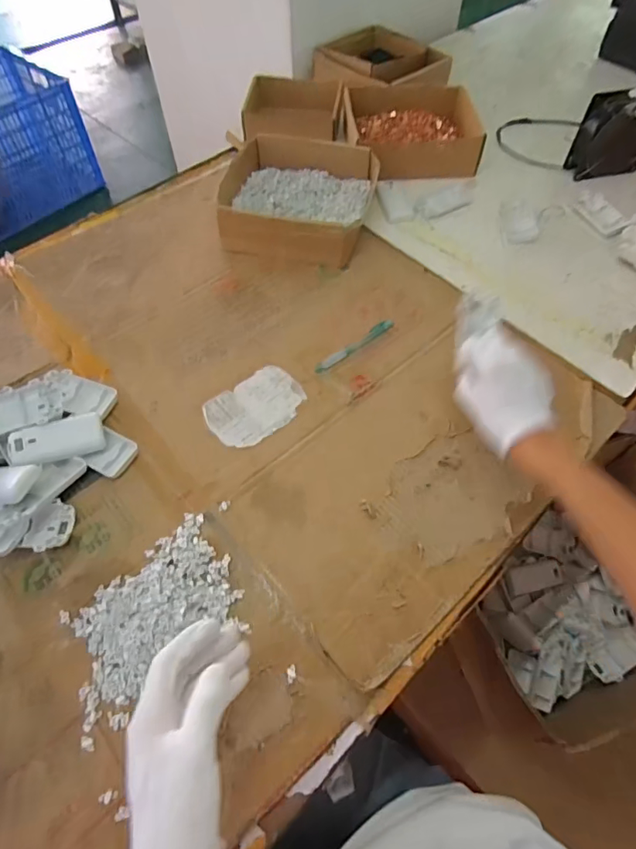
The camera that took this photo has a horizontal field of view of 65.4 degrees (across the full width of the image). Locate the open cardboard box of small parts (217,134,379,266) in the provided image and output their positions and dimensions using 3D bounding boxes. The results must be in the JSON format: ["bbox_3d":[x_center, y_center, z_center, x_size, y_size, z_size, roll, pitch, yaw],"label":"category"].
[{"bbox_3d":[-0.030,-0.335,0.748,0.212,0.071,0.202,12,59,8],"label":"open cardboard box of small parts"}]

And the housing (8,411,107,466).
[{"bbox_3d":[-0.281,0.018,0.535,0.093,0.009,0.042,-16,92,-17],"label":"housing"}]

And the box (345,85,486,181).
[{"bbox_3d":[0.158,-0.497,0.839,0.215,0.064,0.184,2,58,1],"label":"box"}]

